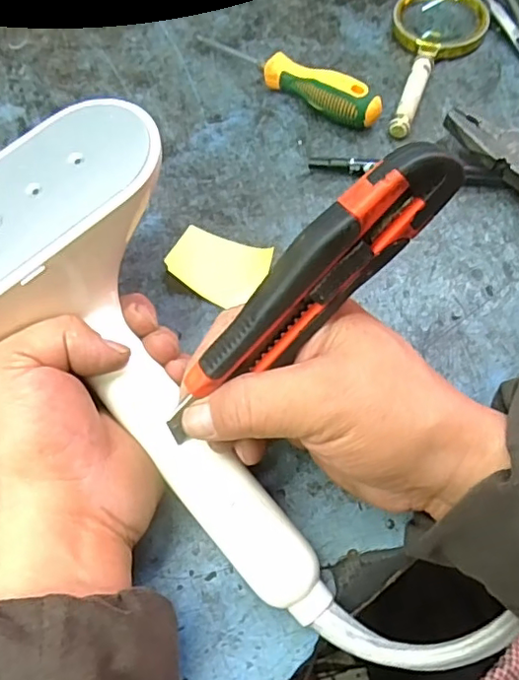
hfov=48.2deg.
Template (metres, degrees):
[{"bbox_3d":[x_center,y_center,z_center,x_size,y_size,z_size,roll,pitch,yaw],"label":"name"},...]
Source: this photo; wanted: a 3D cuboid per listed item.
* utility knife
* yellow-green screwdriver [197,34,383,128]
[{"bbox_3d":[0.016,-0.019,0.242,0.159,0.036,0.023,-44,69,11],"label":"utility knife"},{"bbox_3d":[0.016,-0.188,0.406,0.154,0.031,0.022,37,73,18],"label":"yellow-green screwdriver"}]

